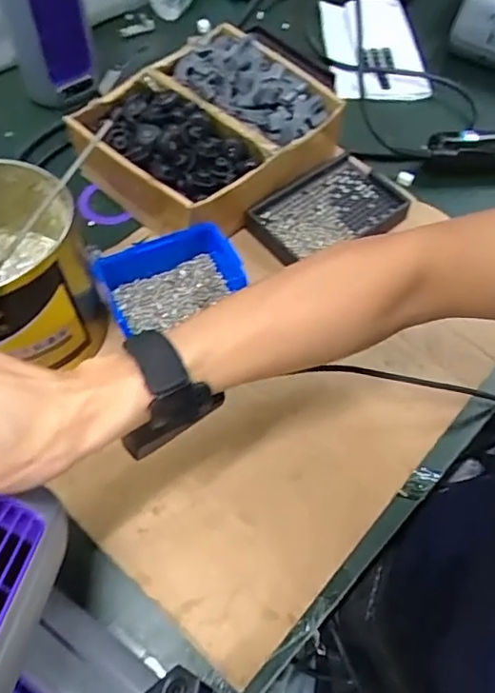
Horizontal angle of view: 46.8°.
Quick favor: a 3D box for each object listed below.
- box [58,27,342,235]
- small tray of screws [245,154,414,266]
[{"bbox_3d":[-0.037,-0.210,0.563,0.180,0.071,0.216,37,64,17],"label":"box"},{"bbox_3d":[0.080,-0.134,0.569,0.155,0.027,0.094,-30,65,-19],"label":"small tray of screws"}]

